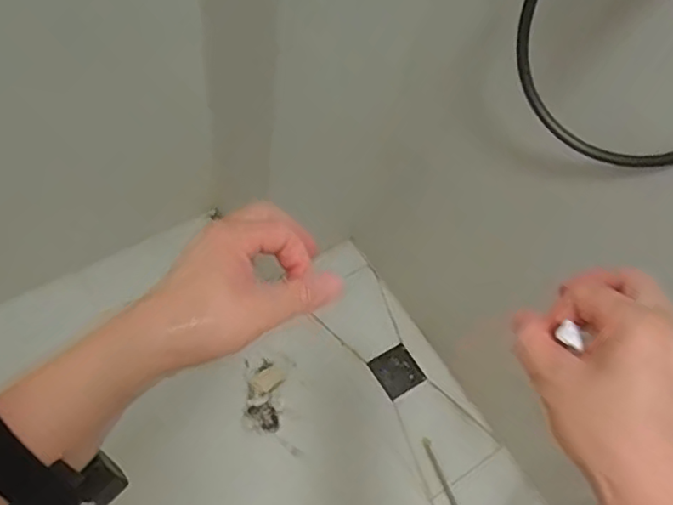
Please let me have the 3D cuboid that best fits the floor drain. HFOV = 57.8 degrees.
[{"bbox_3d":[0.140,0.271,1.388,0.100,0.014,0.102,-28,68,-21],"label":"floor drain"}]

